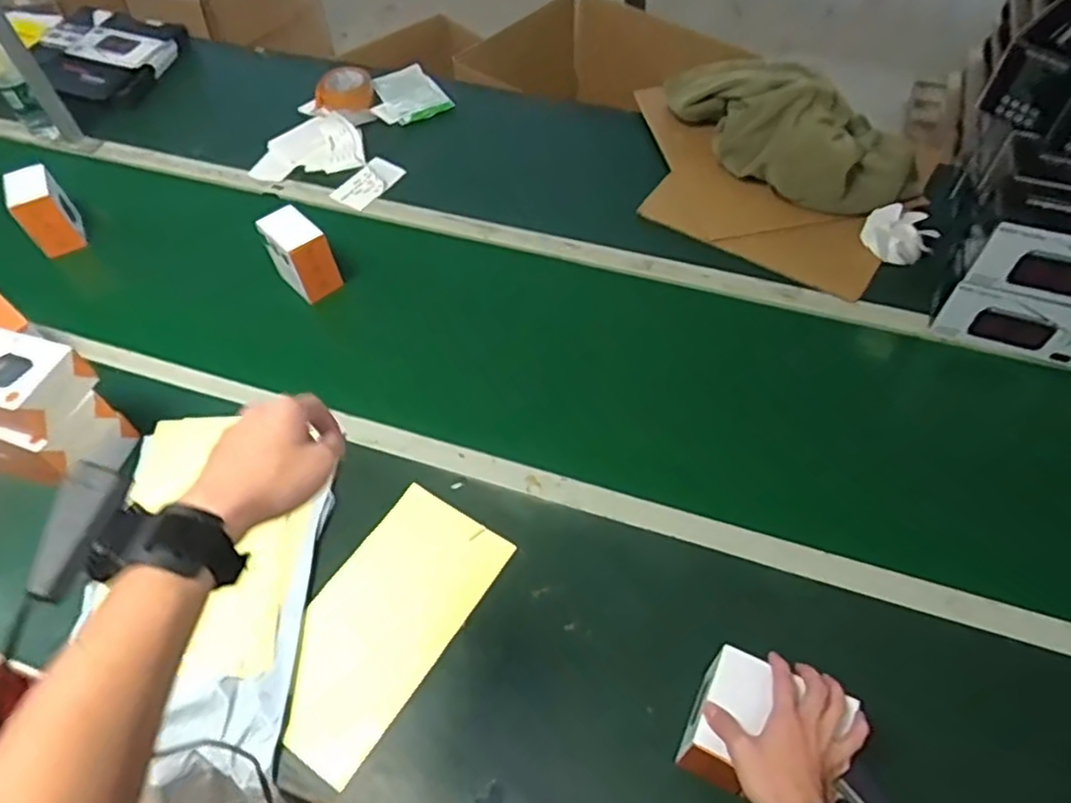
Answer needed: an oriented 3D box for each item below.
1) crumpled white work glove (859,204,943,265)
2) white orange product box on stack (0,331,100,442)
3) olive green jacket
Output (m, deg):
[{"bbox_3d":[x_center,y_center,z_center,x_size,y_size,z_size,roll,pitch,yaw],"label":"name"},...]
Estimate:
[{"bbox_3d":[0.604,-0.281,1.142,0.107,0.033,0.112,-1,54,2],"label":"crumpled white work glove"},{"bbox_3d":[-0.609,-0.019,0.815,0.111,0.062,0.105,11,55,10],"label":"white orange product box on stack"},{"bbox_3d":[0.437,-0.477,1.198,0.209,0.131,0.444,-39,61,-23],"label":"olive green jacket"}]

